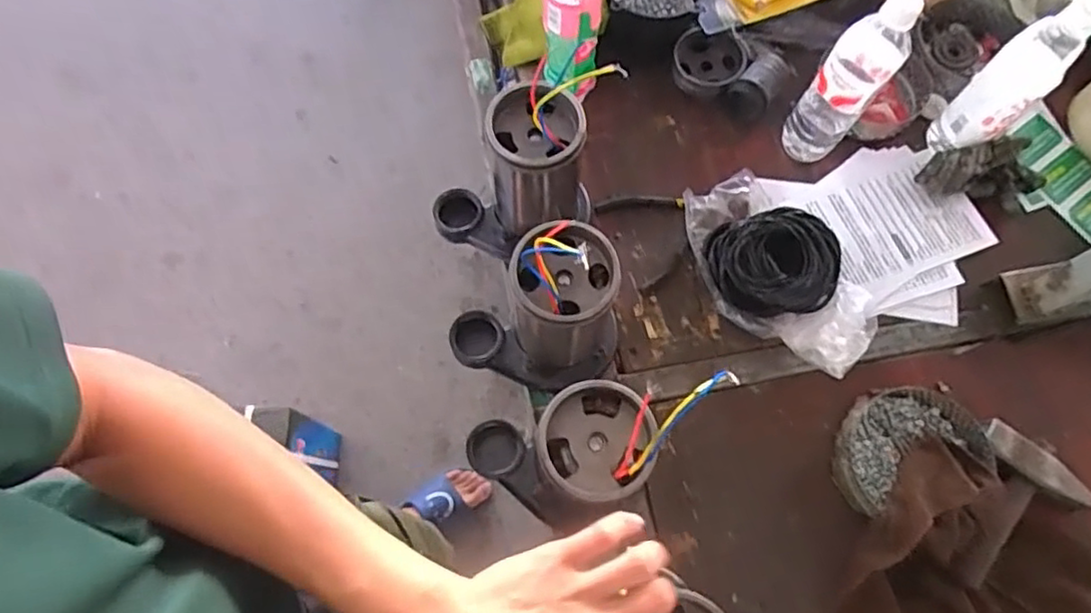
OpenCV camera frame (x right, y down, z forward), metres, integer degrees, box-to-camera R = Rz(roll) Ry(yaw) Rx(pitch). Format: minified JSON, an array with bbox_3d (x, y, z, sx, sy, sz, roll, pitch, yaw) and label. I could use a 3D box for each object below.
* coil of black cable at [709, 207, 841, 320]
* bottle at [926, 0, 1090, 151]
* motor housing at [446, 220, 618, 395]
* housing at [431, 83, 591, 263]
[{"bbox_3d":[0.244,-0.047,0.694,0.124,0.068,0.110,2,71,1],"label":"coil of black cable"},{"bbox_3d":[0.489,-0.230,0.684,0.057,0.206,0.055,22,72,7],"label":"bottle"},{"bbox_3d":[-0.015,0.011,0.607,0.155,0.192,0.088,-15,72,-5],"label":"motor housing"},{"bbox_3d":[-0.043,-0.132,0.641,0.152,0.192,0.085,-12,72,-4],"label":"housing"}]

